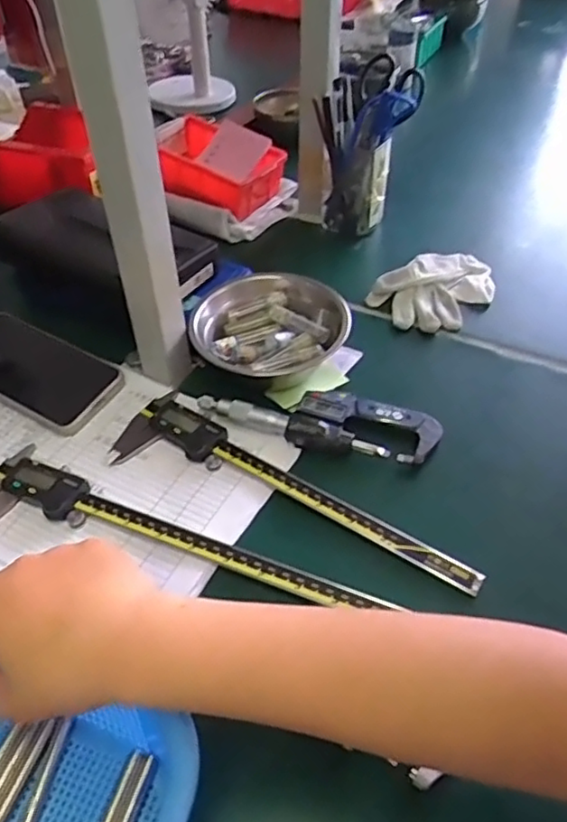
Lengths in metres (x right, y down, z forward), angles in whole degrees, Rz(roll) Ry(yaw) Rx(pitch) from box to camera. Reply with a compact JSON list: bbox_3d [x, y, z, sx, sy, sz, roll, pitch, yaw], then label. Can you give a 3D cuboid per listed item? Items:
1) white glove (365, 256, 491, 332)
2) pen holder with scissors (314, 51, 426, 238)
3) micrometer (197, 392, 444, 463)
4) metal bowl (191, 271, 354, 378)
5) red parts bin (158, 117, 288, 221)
[{"bbox_3d":[0.154,-0.121,0.624,0.126,0.023,0.087,-26,51,-23],"label":"white glove"},{"bbox_3d":[0.089,-0.280,0.680,0.094,0.150,0.081,13,49,13],"label":"pen holder with scissors"},{"bbox_3d":[0.028,0.006,0.507,0.185,0.020,0.052,10,47,9],"label":"micrometer"},{"bbox_3d":[-0.011,-0.066,0.545,0.104,0.057,0.125,33,56,28],"label":"metal bowl"},{"bbox_3d":[-0.082,-0.282,0.743,0.140,0.060,0.108,29,55,25],"label":"red parts bin"}]

